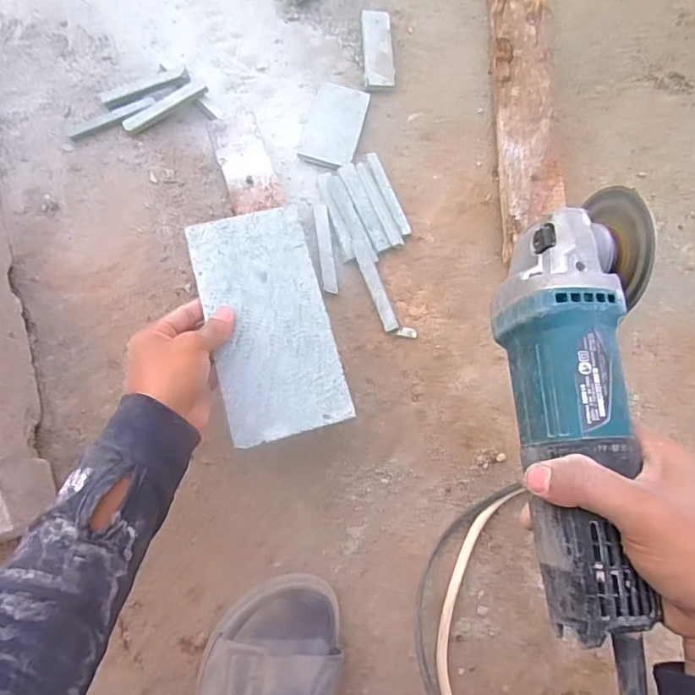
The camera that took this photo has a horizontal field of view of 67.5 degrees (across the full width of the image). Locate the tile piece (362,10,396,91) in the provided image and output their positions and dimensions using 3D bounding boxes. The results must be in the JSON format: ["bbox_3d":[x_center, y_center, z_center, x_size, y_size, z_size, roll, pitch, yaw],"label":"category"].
[{"bbox_3d":[0.036,-0.348,0.608,0.035,0.013,0.104,-2,77,-2],"label":"tile piece"}]

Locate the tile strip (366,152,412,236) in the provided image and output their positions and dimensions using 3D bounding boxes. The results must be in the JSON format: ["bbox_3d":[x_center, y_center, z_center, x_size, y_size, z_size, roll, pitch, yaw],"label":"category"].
[{"bbox_3d":[0.043,-0.165,0.557,0.016,0.005,0.099,-18,78,-24],"label":"tile strip"}]

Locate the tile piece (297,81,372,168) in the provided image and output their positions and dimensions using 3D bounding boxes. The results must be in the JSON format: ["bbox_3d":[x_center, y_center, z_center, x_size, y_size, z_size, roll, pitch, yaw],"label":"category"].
[{"bbox_3d":[-0.013,-0.247,0.579,0.058,0.015,0.106,17,77,2],"label":"tile piece"}]

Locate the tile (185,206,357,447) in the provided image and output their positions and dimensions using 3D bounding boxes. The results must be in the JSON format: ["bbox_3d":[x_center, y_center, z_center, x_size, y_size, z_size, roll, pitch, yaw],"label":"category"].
[{"bbox_3d":[-0.067,-0.024,0.440,0.099,0.007,0.194,-14,77,-5],"label":"tile"}]

